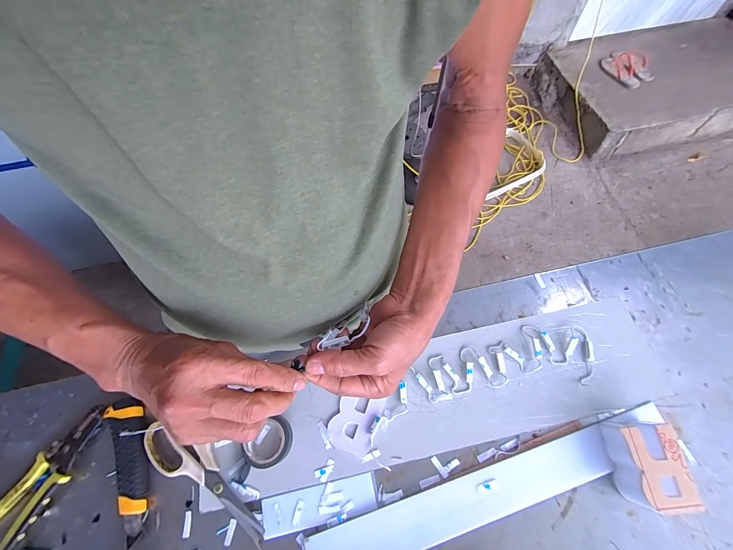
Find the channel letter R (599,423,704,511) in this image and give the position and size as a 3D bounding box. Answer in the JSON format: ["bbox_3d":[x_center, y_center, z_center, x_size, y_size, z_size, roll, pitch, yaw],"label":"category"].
[{"bbox_3d":[0.318,0.213,0.354,0.058,0.045,0.085,-8,68,-1],"label":"channel letter R"}]

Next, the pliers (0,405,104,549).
[{"bbox_3d":[-0.393,0.244,0.385,0.055,0.026,0.162,26,71,12],"label":"pliers"}]

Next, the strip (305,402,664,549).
[{"bbox_3d":[0.148,0.252,0.363,0.438,0.008,0.050,-18,68,-5],"label":"strip"}]

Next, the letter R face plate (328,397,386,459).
[{"bbox_3d":[-0.015,0.188,0.400,0.055,0.004,0.071,19,70,9],"label":"letter R face plate"}]

